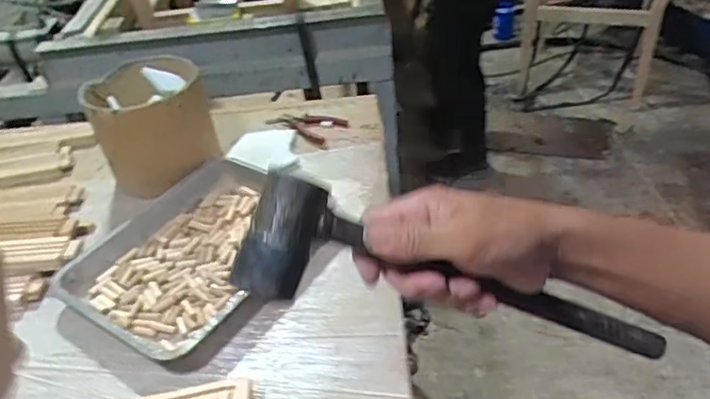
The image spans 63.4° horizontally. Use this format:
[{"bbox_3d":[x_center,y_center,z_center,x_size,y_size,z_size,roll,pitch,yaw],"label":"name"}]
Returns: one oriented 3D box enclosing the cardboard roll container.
[{"bbox_3d":[-0.373,-0.142,1.077,0.196,0.204,0.172,-13,41,-12],"label":"cardboard roll container"}]

